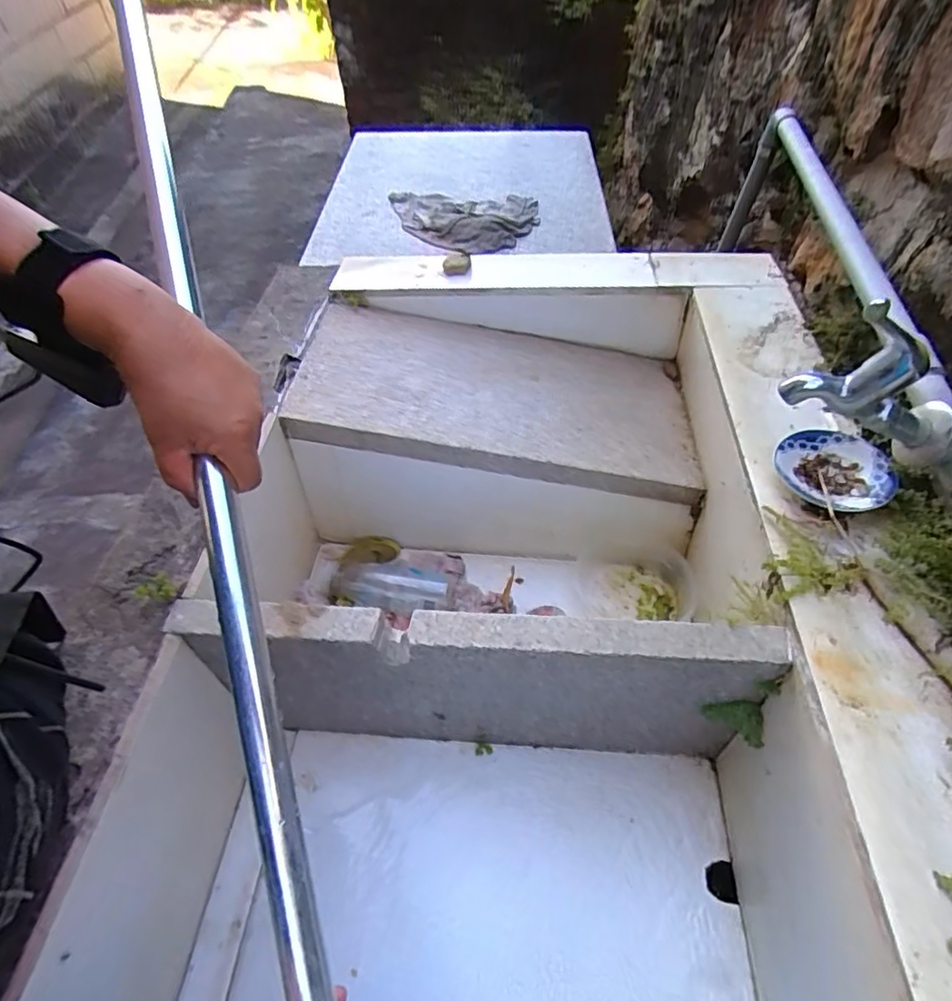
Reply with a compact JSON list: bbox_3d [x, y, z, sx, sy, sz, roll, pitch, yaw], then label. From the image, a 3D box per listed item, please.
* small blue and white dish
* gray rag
[{"bbox_3d":[0.324,-0.027,0.523,0.085,0.022,0.090,0,48,0],"label":"small blue and white dish"},{"bbox_3d":[-0.039,-0.575,1.162,0.310,0.032,0.228,7,49,6],"label":"gray rag"}]

